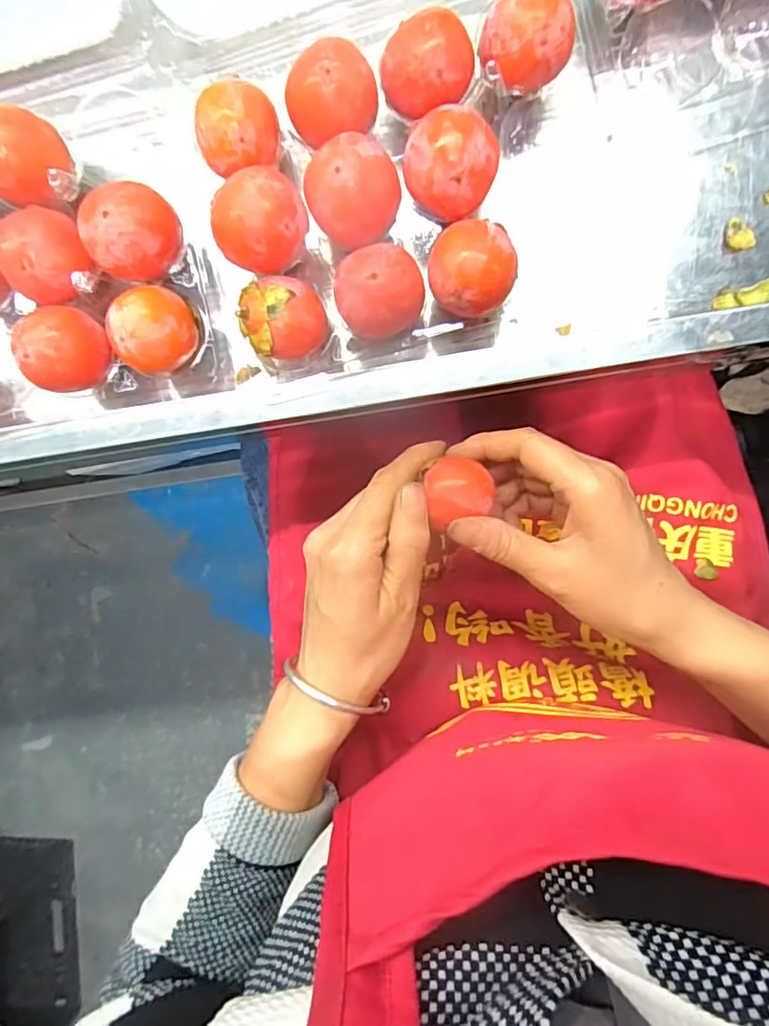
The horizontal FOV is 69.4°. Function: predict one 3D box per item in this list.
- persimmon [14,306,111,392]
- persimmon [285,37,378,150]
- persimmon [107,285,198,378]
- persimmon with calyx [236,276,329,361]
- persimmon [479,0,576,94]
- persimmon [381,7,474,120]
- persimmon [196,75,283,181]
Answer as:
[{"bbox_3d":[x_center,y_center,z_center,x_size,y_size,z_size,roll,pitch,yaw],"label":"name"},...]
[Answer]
[{"bbox_3d":[-0.155,-0.079,0.273,0.032,0.035,0.039,24,95,2],"label":"persimmon"},{"bbox_3d":[-0.024,-0.190,0.259,0.040,0.040,0.033,-16,92,4],"label":"persimmon"},{"bbox_3d":[-0.111,-0.088,0.273,0.033,0.032,0.039,34,95,1],"label":"persimmon"},{"bbox_3d":[-0.047,-0.092,0.267,0.037,0.027,0.037,0,93,3],"label":"persimmon with calyx"},{"bbox_3d":[0.063,-0.208,0.249,0.038,0.027,0.032,14,94,3],"label":"persimmon"},{"bbox_3d":[0.020,-0.202,0.257,0.039,0.034,0.037,4,94,3],"label":"persimmon"},{"bbox_3d":[-0.068,-0.179,0.261,0.036,0.027,0.032,-11,93,4],"label":"persimmon"}]

